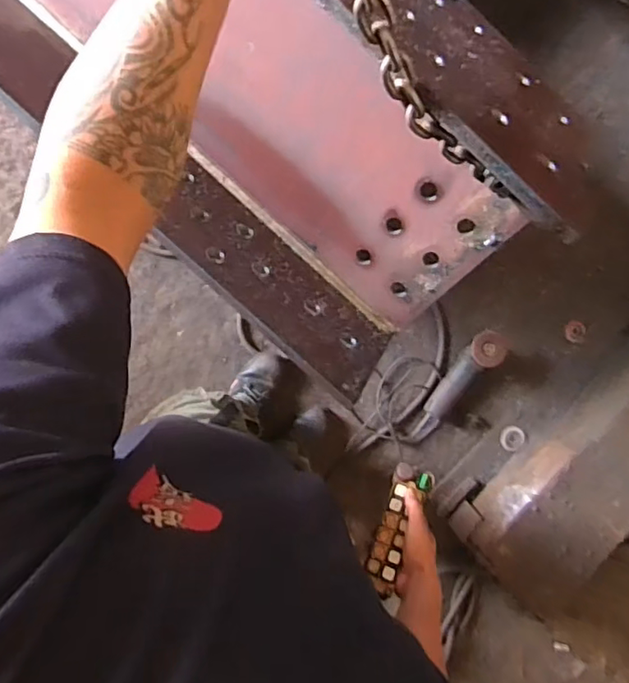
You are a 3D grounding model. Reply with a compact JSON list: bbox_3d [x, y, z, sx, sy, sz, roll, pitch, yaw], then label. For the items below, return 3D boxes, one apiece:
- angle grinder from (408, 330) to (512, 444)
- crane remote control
[{"bbox_3d":[0.371,0.113,1.525,0.075,0.115,0.349,37,91,-8],"label":"angle grinder"},{"bbox_3d":[0.118,0.255,0.795,0.055,0.036,0.174,27,62,-8],"label":"crane remote control"}]

